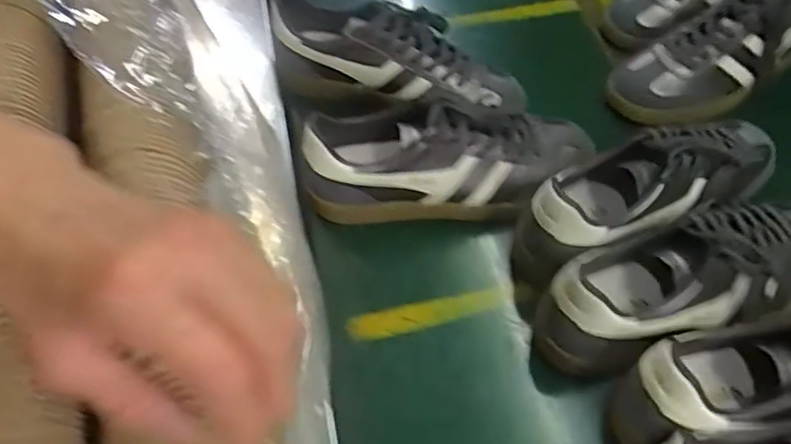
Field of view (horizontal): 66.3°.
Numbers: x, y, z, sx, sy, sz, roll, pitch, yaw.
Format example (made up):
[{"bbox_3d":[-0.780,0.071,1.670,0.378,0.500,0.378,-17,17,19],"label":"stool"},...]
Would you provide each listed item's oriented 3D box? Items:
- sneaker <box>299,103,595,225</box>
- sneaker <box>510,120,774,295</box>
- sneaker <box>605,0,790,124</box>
[{"bbox_3d":[0.050,-0.059,0.538,0.255,0.091,0.083,-3,55,2],"label":"sneaker"},{"bbox_3d":[0.222,-0.031,0.510,0.261,0.093,0.089,-26,58,-14],"label":"sneaker"},{"bbox_3d":[0.350,-0.185,0.607,0.276,0.080,0.085,-25,57,-14],"label":"sneaker"}]

